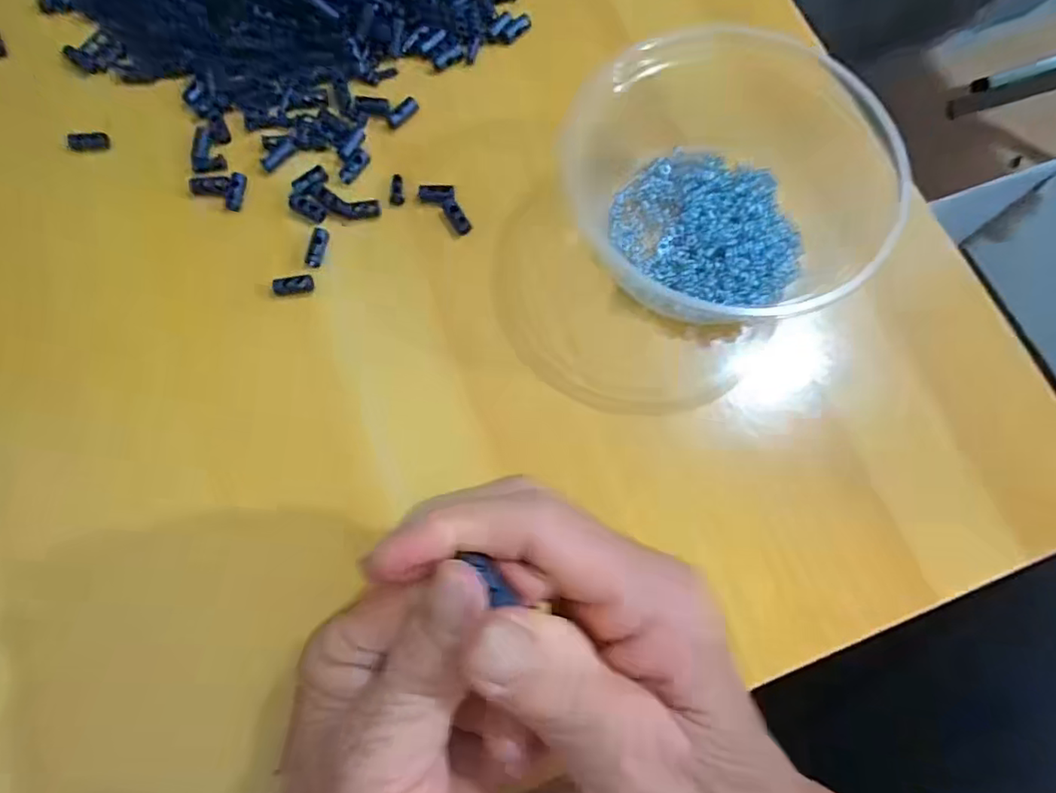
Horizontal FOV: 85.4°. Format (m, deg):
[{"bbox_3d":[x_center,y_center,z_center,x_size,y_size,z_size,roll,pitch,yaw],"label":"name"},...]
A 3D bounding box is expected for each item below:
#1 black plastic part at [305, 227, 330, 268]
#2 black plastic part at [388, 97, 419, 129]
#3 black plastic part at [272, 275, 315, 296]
[{"bbox_3d":[-0.103,-0.073,0.280,0.007,0.004,0.021,9,74,2],"label":"black plastic part"},{"bbox_3d":[-0.066,-0.151,0.302,0.019,0.004,0.008,-43,79,-11],"label":"black plastic part"},{"bbox_3d":[-0.113,-0.054,0.276,0.019,0.005,0.008,-12,74,-18],"label":"black plastic part"}]

